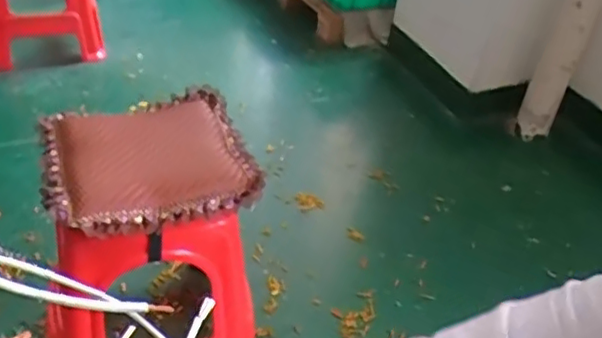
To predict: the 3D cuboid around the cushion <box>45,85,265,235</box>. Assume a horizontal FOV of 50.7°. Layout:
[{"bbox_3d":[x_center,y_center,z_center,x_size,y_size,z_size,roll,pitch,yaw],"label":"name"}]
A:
[{"bbox_3d":[-0.258,-0.019,1.065,0.327,0.049,0.308,-11,41,-23],"label":"cushion"}]

